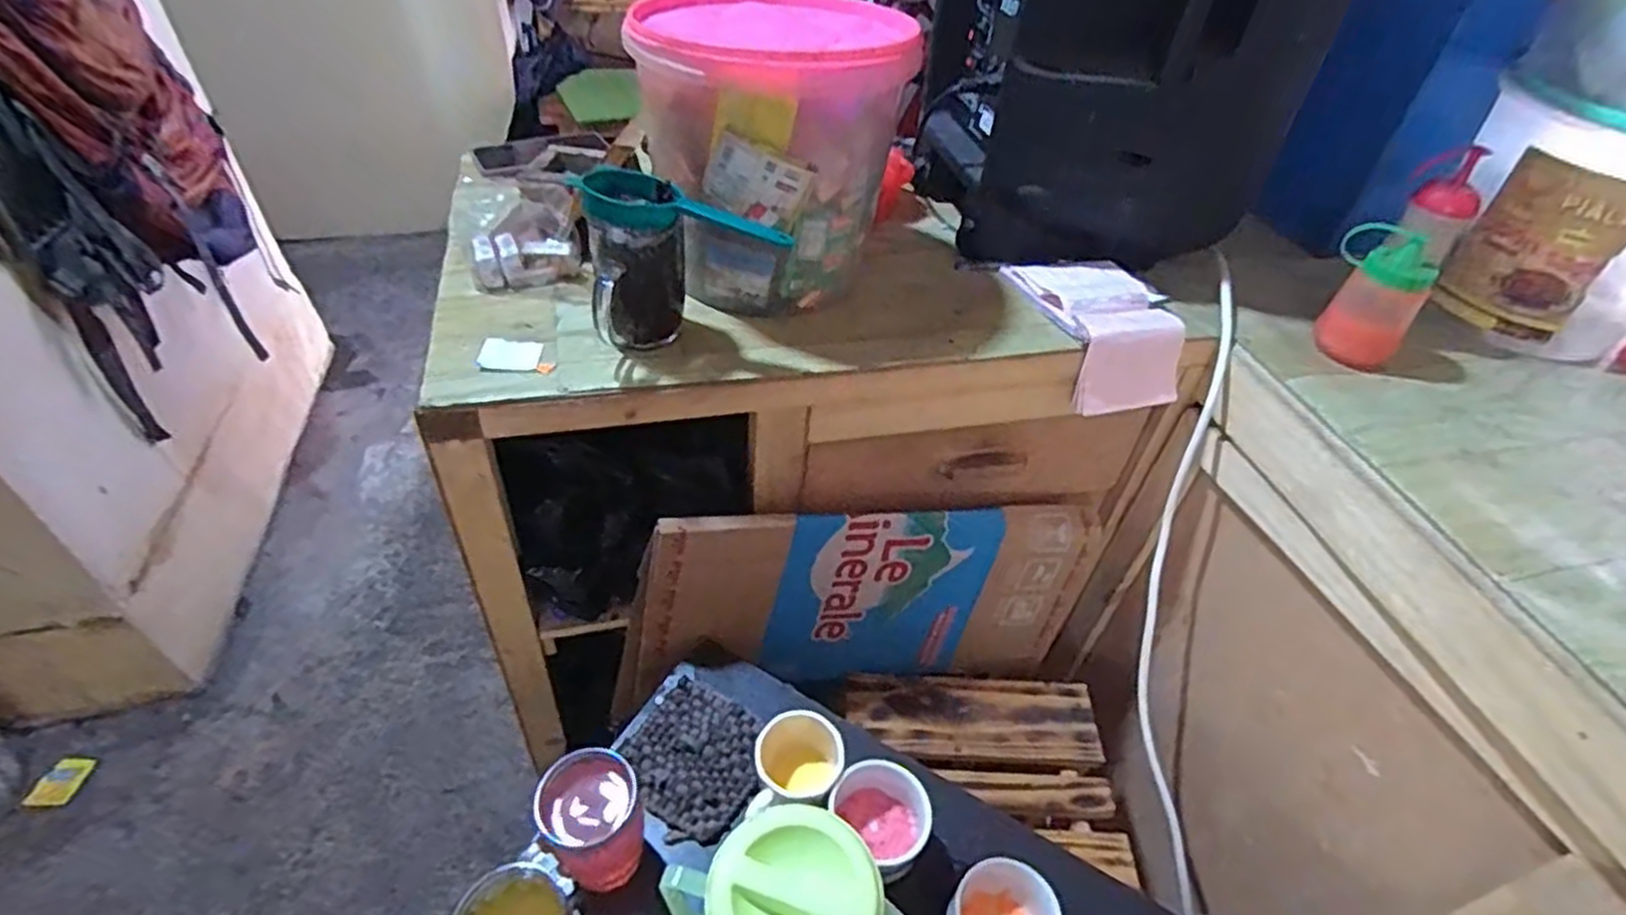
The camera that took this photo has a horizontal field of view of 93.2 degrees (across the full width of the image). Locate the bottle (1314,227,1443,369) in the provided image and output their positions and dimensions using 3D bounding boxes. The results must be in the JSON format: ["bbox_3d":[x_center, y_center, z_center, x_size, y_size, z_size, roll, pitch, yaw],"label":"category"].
[{"bbox_3d":[0.556,-0.162,0.763,0.063,0.115,0.078,6,44,2],"label":"bottle"}]

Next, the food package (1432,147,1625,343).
[{"bbox_3d":[0.728,-0.209,0.774,0.032,0.159,0.116,-33,55,-32],"label":"food package"}]

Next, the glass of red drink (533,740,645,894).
[{"bbox_3d":[-0.179,0.298,0.629,0.072,0.114,0.072,2,44,-2],"label":"glass of red drink"}]

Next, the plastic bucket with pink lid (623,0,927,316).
[{"bbox_3d":[-0.044,-0.297,0.756,0.236,0.244,0.228,-8,46,-12],"label":"plastic bucket with pink lid"}]

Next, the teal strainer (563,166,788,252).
[{"bbox_3d":[-0.107,-0.212,0.657,0.185,0.030,0.072,7,41,-24],"label":"teal strainer"}]

